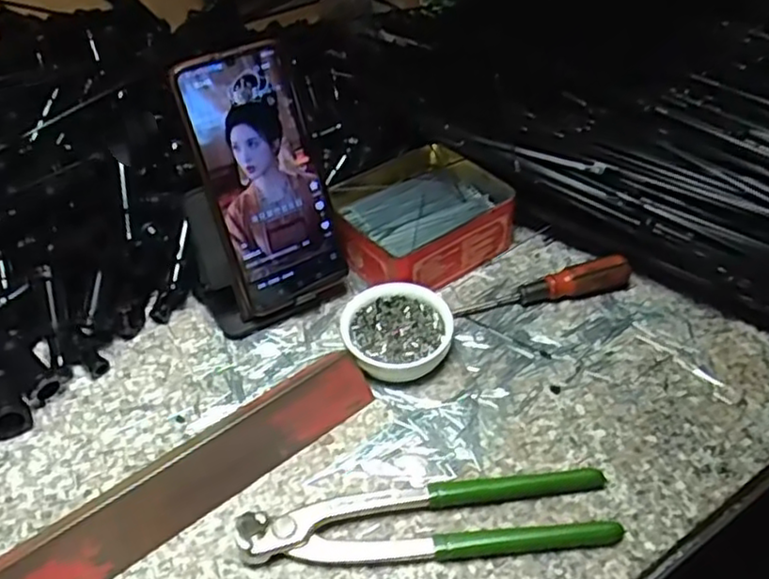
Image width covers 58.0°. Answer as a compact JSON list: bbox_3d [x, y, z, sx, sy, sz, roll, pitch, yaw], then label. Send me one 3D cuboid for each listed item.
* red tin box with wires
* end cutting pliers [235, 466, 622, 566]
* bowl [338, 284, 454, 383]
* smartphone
[{"bbox_3d":[0.022,-0.055,0.533,0.130,0.043,0.116,-30,50,-26],"label":"red tin box with wires"},{"bbox_3d":[0.023,0.122,0.375,0.198,0.016,0.045,-4,44,-3],"label":"end cutting pliers"},{"bbox_3d":[0.008,0.030,0.458,0.071,0.028,0.064,1,44,3],"label":"bowl"},{"bbox_3d":[-0.078,-0.070,0.451,0.077,0.164,0.007,-23,23,-21],"label":"smartphone"}]

